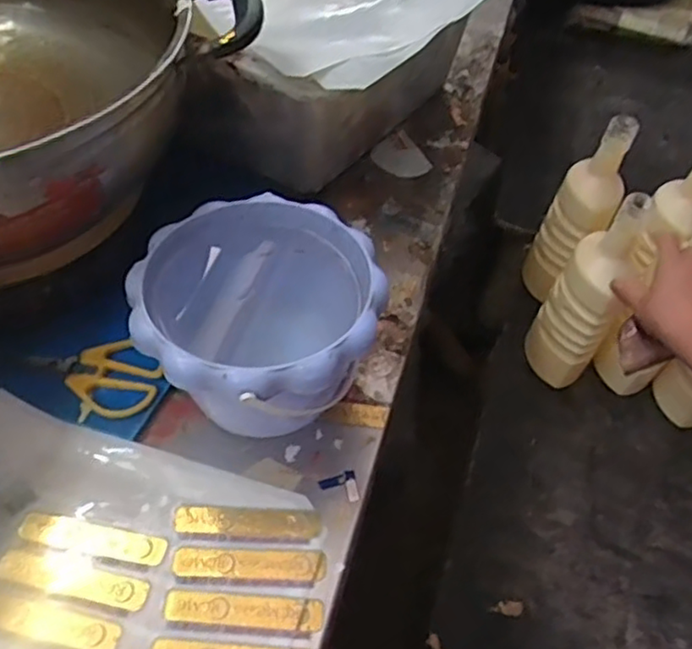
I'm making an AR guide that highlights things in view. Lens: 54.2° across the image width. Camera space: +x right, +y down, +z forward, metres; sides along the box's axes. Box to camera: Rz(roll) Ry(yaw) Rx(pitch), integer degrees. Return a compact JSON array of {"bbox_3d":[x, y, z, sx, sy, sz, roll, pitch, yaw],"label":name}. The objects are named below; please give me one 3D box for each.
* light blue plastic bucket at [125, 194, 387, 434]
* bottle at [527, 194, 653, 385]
[{"bbox_3d":[-0.057,0.007,0.462,0.151,0.114,0.148,2,52,-3],"label":"light blue plastic bucket"},{"bbox_3d":[0.258,-0.026,0.737,0.077,0.234,0.079,23,52,11],"label":"bottle"}]

